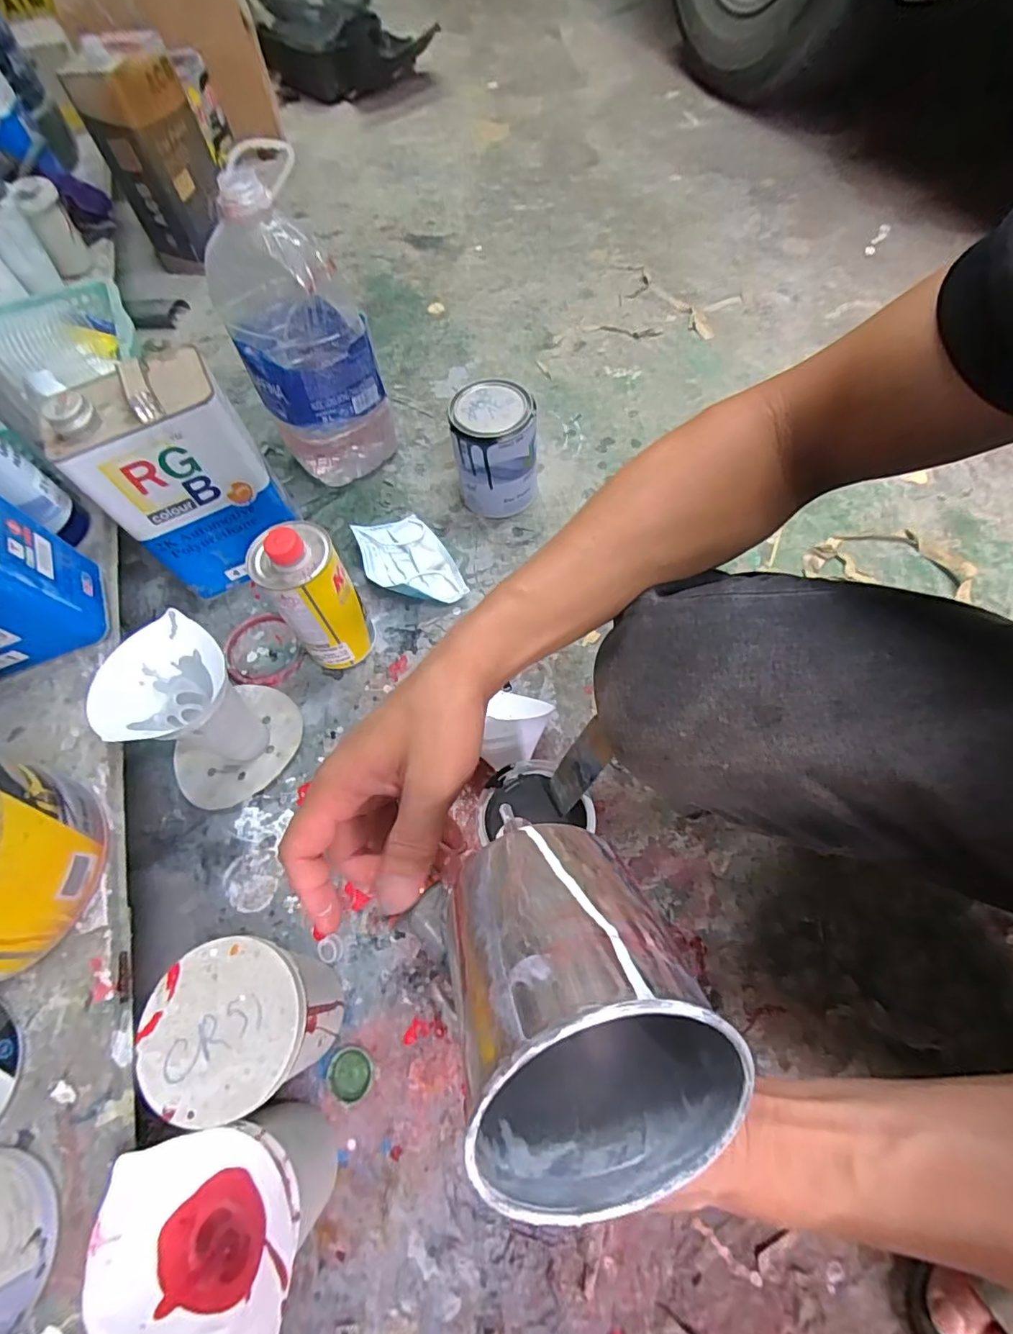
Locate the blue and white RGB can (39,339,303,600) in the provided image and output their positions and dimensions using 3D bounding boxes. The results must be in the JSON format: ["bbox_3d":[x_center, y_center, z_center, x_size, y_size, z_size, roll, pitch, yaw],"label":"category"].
[{"bbox_3d":[-0.360,-0.209,0.640,0.166,0.255,0.096,-29,65,-9],"label":"blue and white RGB can"}]

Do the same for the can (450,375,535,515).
[{"bbox_3d":[-0.015,-0.275,0.713,0.100,0.137,0.096,-1,64,3],"label":"can"}]

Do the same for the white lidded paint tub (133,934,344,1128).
[{"bbox_3d":[-0.197,0.281,0.447,0.114,0.134,0.108,-2,64,4],"label":"white lidded paint tub"}]

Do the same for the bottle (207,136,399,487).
[{"bbox_3d":[-0.249,-0.397,0.682,0.142,0.329,0.139,-36,67,-13],"label":"bottle"}]

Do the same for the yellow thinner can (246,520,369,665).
[{"bbox_3d":[-0.204,-0.072,0.601,0.080,0.182,0.074,-1,64,3],"label":"yellow thinner can"}]

